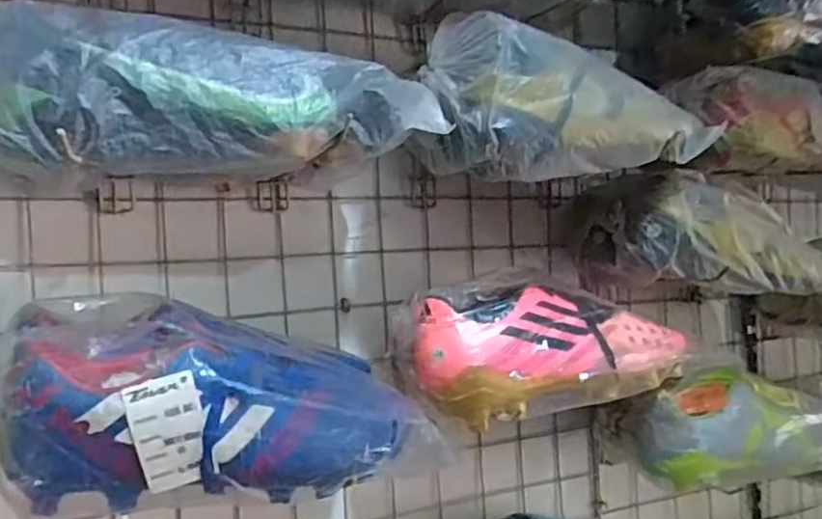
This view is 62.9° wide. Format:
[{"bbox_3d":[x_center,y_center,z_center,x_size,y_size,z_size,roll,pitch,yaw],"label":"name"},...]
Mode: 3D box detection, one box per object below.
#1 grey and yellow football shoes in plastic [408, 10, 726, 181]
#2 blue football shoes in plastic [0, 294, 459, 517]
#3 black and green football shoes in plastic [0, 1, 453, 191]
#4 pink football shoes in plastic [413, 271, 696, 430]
[{"bbox_3d":[0.128,-0.129,0.566,0.243,0.119,0.084,-2,0,-24],"label":"grey and yellow football shoes in plastic"},{"bbox_3d":[-0.123,0.087,0.460,0.264,0.121,0.118,-2,0,-17],"label":"blue football shoes in plastic"},{"bbox_3d":[-0.156,-0.102,0.490,0.316,0.098,0.162,-2,0,-17],"label":"black and green football shoes in plastic"},{"bbox_3d":[0.121,0.068,0.558,0.228,0.105,0.080,-2,0,-24],"label":"pink football shoes in plastic"}]

